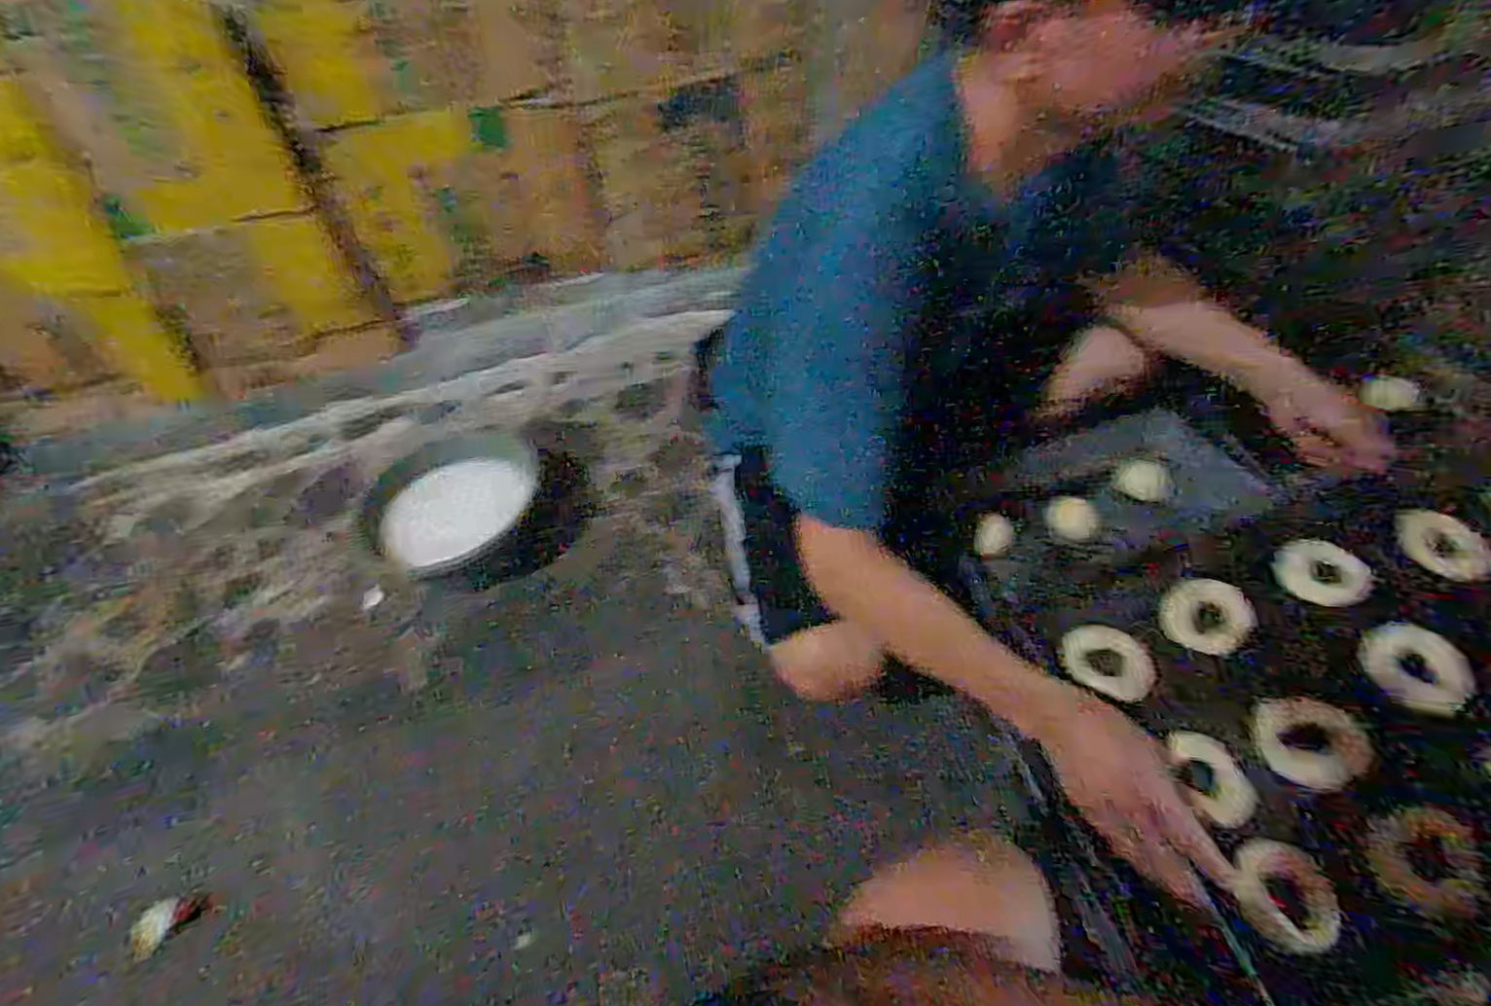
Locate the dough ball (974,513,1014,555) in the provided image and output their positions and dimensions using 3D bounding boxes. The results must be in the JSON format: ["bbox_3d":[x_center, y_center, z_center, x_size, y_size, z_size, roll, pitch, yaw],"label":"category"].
[{"bbox_3d":[0.299,0.038,0.826,0.040,0.029,0.052,17,55,18],"label":"dough ball"}]

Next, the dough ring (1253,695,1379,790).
[{"bbox_3d":[0.508,0.211,0.611,0.092,0.024,0.076,-5,51,1],"label":"dough ring"}]

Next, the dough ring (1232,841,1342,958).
[{"bbox_3d":[0.426,0.305,0.542,0.095,0.019,0.095,11,49,-13],"label":"dough ring"}]

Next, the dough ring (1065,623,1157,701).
[{"bbox_3d":[0.361,0.158,0.687,0.084,0.021,0.070,24,77,25],"label":"dough ring"}]

